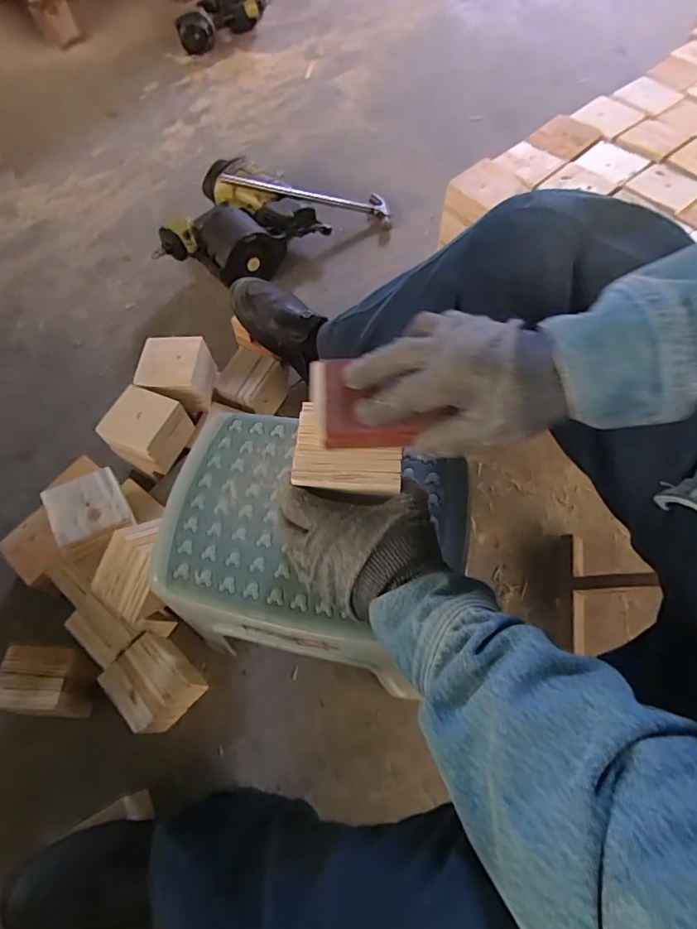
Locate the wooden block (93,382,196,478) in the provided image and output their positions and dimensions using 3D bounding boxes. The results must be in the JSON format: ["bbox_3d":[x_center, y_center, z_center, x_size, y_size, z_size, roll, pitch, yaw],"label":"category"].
[{"bbox_3d":[-0.315,-0.054,0.777,0.101,0.080,0.102,23,67,14],"label":"wooden block"}]

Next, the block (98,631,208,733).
[{"bbox_3d":[-0.263,0.303,0.686,0.103,0.098,0.093,37,72,18],"label":"block"}]

